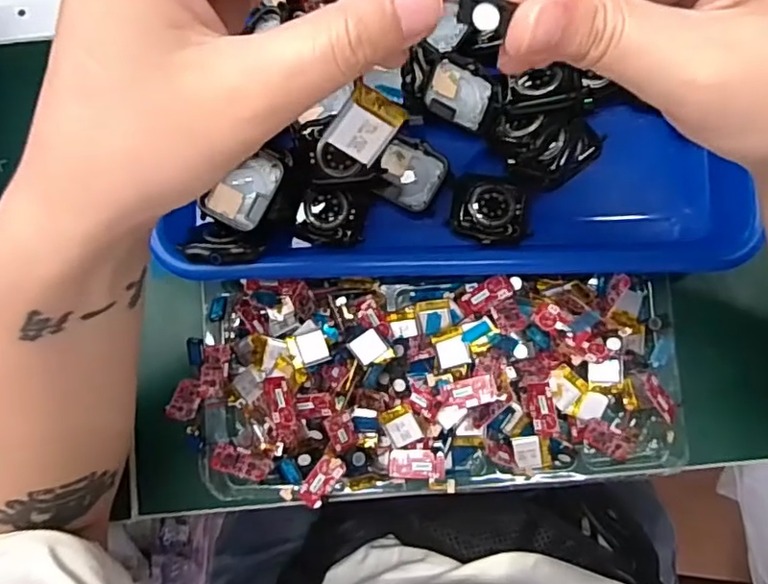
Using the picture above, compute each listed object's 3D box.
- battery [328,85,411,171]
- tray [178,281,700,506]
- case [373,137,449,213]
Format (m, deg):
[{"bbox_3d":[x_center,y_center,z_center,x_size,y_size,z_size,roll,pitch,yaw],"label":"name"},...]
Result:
[{"bbox_3d":[-0.005,-0.050,0.183,0.019,0.004,0.020,27,112,-35],"label":"battery"},{"bbox_3d":[0.026,0.053,0.331,0.271,0.040,0.122,0,82,2],"label":"tray"},{"bbox_3d":[0.014,-0.065,0.339,0.034,0.009,0.035,33,84,6],"label":"case"}]

